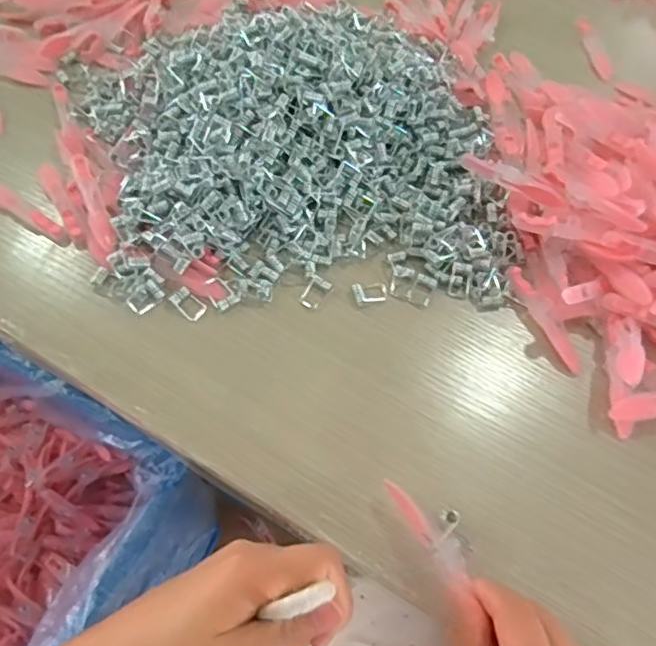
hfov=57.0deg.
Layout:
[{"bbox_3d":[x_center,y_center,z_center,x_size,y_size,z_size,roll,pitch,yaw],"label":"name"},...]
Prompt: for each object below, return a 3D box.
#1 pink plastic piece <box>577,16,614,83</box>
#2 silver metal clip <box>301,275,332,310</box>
[{"bbox_3d":[0.235,-0.241,0.532,0.015,0.004,0.069,-15,68,10],"label":"pink plastic piece"},{"bbox_3d":[-0.008,-0.020,0.398,0.015,0.004,0.022,28,63,12],"label":"silver metal clip"}]

